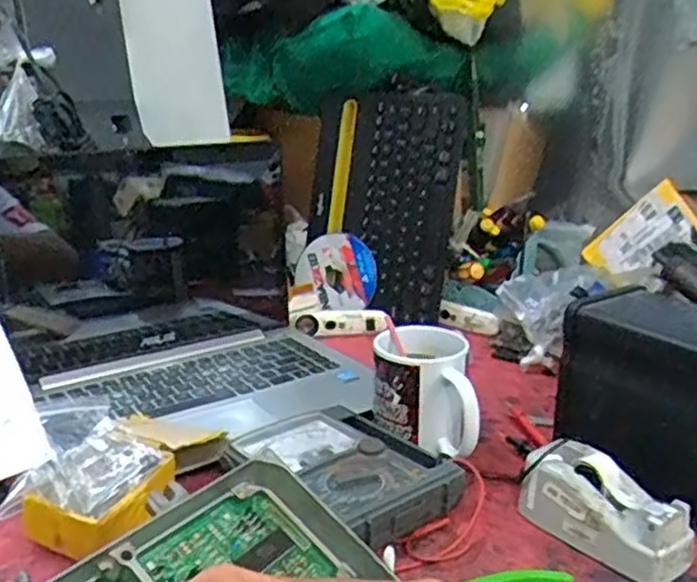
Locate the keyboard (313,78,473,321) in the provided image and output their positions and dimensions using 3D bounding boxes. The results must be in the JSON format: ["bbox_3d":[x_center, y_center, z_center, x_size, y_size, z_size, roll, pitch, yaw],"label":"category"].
[{"bbox_3d":[0.046,-0.111,0.965,0.190,0.298,0.046,6,3,24],"label":"keyboard"}]

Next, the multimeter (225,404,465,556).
[{"bbox_3d":[-0.003,0.139,0.582,0.129,0.033,0.159,-12,22,-40],"label":"multimeter"}]

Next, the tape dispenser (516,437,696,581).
[{"bbox_3d":[0.180,0.154,0.526,0.048,0.056,0.118,-11,21,-37],"label":"tape dispenser"}]

